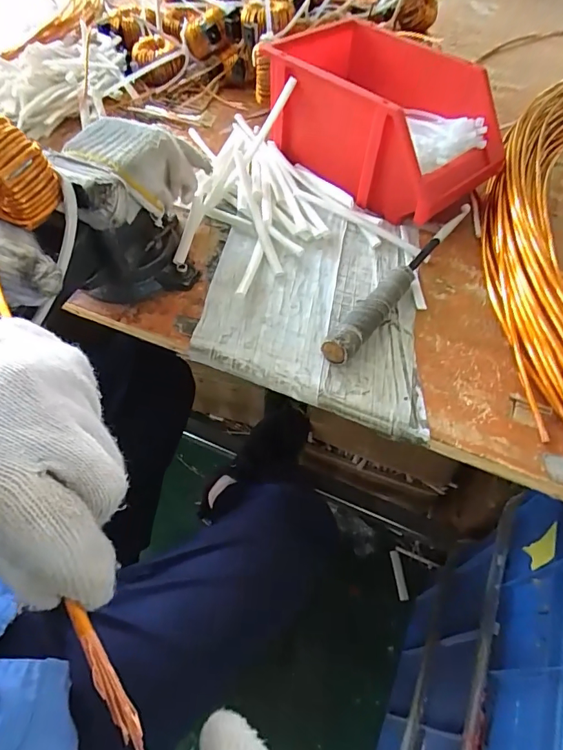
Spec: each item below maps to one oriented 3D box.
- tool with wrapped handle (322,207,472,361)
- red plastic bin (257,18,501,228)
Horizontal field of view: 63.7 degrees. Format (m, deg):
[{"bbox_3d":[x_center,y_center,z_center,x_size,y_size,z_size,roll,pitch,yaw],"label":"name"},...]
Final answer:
[{"bbox_3d":[0.122,-0.098,0.441,0.024,0.029,0.257,33,60,19],"label":"tool with wrapped handle"},{"bbox_3d":[0.122,-0.301,0.523,0.264,0.112,0.204,37,62,22],"label":"red plastic bin"}]

